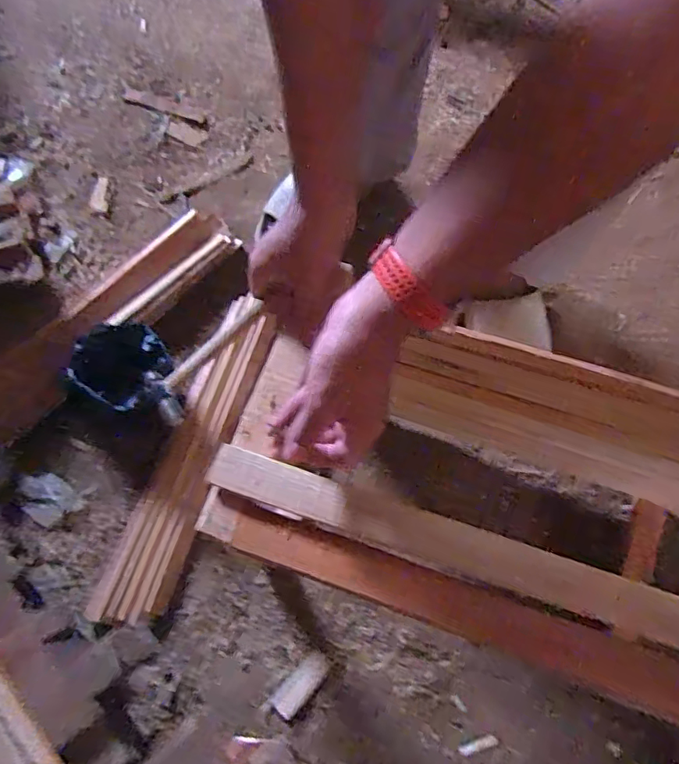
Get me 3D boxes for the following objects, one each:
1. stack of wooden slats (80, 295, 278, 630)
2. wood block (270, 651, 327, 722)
[{"bbox_3d":[-0.223,0.099,0.818,0.099,0.032,0.498,15,69,9],"label":"stack of wooden slats"},{"bbox_3d":[-0.051,0.396,0.709,0.036,0.016,0.080,38,74,17],"label":"wood block"}]

